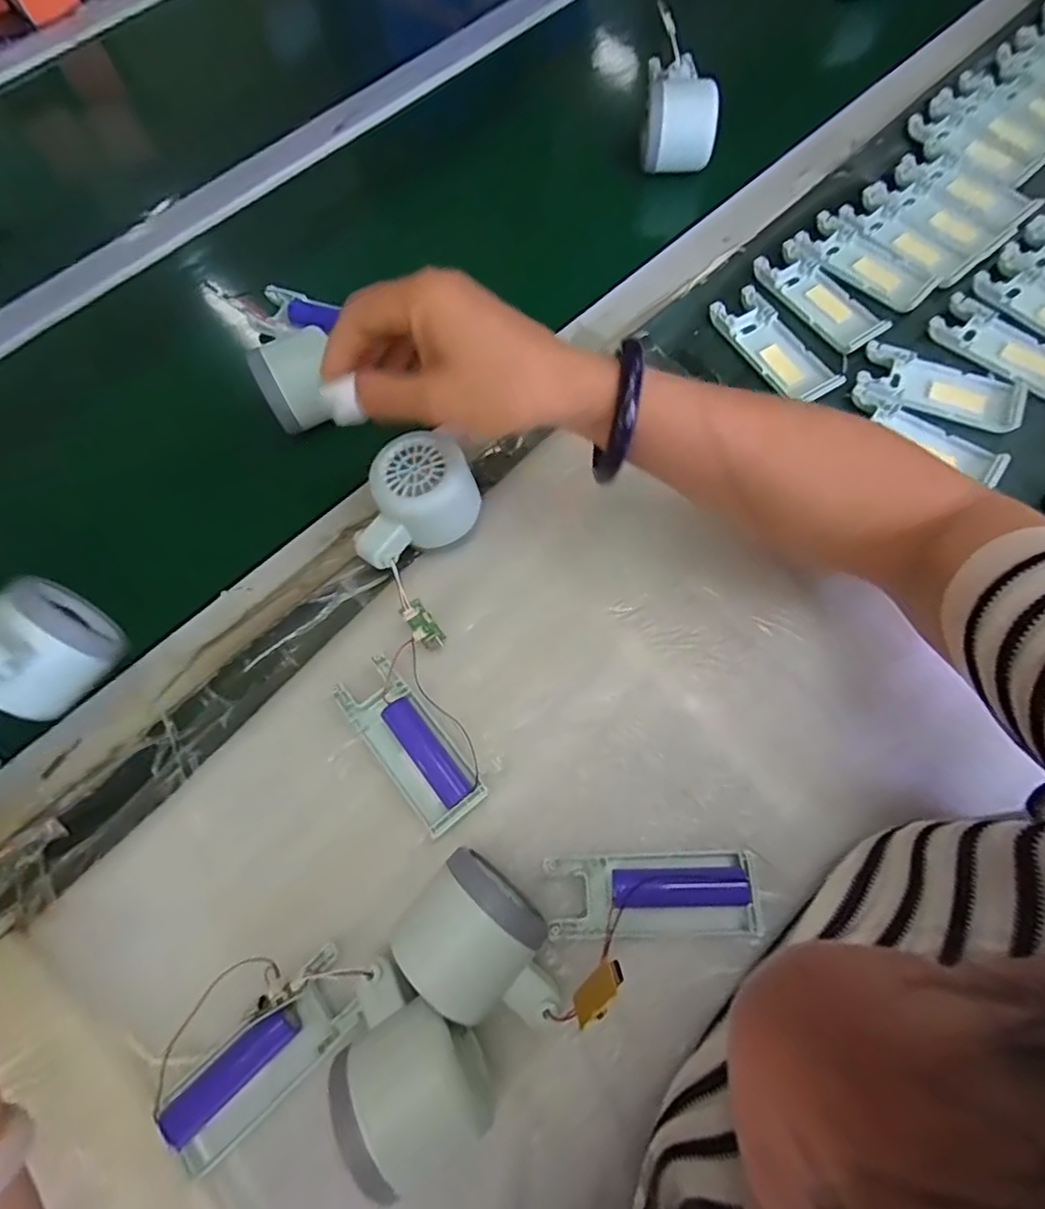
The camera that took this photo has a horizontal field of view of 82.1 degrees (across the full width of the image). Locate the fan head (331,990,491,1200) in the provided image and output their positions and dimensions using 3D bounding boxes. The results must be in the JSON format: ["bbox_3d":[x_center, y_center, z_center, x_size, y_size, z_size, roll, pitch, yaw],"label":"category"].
[{"bbox_3d":[-0.047,0.211,0.262,0.054,0.054,0.059,-29,70,-8],"label":"fan head"}]

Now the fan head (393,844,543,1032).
[{"bbox_3d":[-0.024,0.154,0.281,0.055,0.048,0.054,39,75,16],"label":"fan head"}]

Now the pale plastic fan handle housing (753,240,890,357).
[{"bbox_3d":[0.222,-0.230,0.447,0.045,0.010,0.104,-32,71,-9],"label":"pale plastic fan handle housing"}]

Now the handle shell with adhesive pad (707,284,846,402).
[{"bbox_3d":[0.184,-0.187,0.434,0.041,0.014,0.101,-33,71,-9],"label":"handle shell with adhesive pad"}]

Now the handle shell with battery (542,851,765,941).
[{"bbox_3d":[0.065,0.146,0.297,0.102,0.018,0.040,-3,69,2],"label":"handle shell with battery"}]

